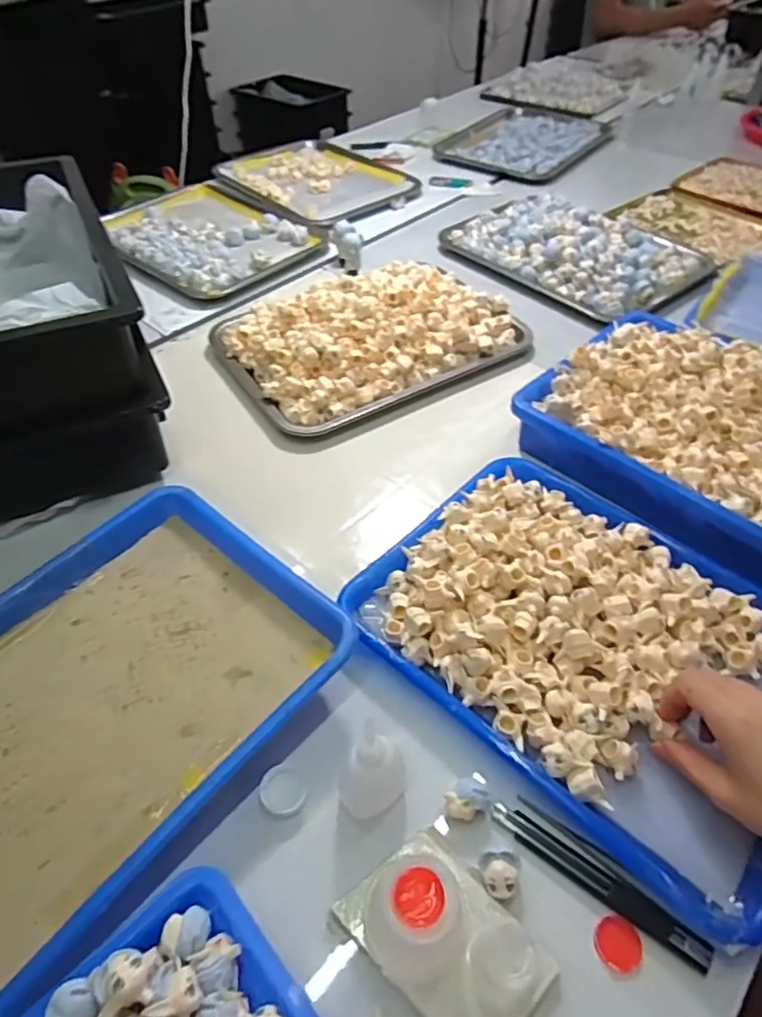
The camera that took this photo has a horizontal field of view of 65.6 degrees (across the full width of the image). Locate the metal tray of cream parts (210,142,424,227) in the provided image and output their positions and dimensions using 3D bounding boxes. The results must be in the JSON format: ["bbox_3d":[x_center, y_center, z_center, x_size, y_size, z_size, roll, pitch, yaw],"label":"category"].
[{"bbox_3d":[-0.118,-0.614,1.109,0.279,0.022,0.358,-33,55,-25],"label":"metal tray of cream parts"}]

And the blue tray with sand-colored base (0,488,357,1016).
[{"bbox_3d":[-0.209,0.136,0.415,0.247,0.039,0.330,32,56,26],"label":"blue tray with sand-colored base"}]

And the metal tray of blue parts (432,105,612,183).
[{"bbox_3d":[0.300,-0.768,1.232,0.270,0.031,0.356,25,54,22],"label":"metal tray of blue parts"}]

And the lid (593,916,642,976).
[{"bbox_3d":[0.135,0.248,0.337,0.026,0.004,0.027,-1,48,1],"label":"lid"}]

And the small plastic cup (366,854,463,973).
[{"bbox_3d":[0.016,0.217,0.315,0.047,0.064,0.045,-1,48,1],"label":"small plastic cup"}]

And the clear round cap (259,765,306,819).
[{"bbox_3d":[-0.064,0.185,0.389,0.029,0.009,0.030,-1,48,1],"label":"clear round cap"}]

